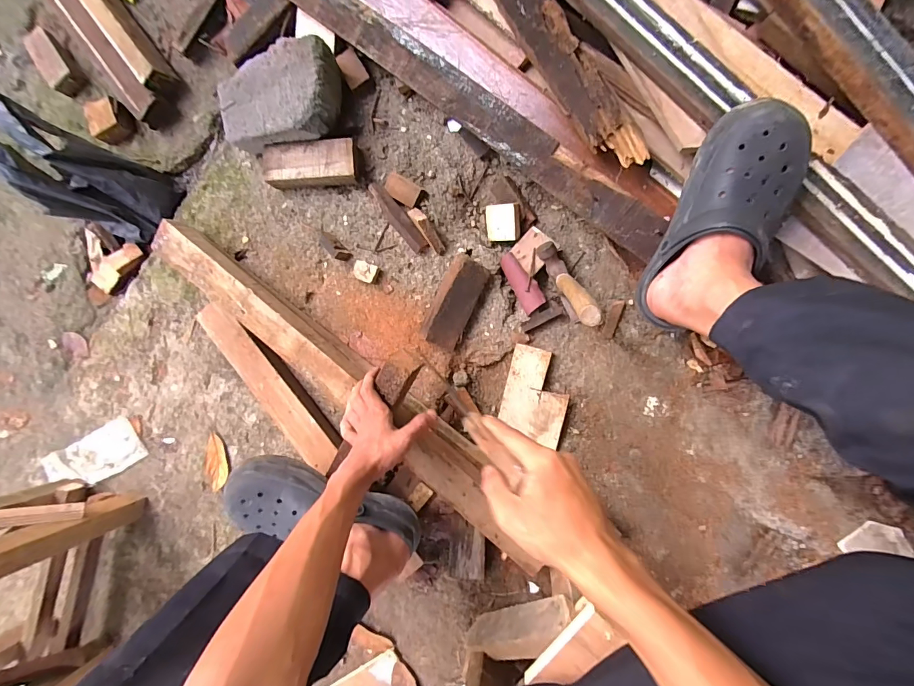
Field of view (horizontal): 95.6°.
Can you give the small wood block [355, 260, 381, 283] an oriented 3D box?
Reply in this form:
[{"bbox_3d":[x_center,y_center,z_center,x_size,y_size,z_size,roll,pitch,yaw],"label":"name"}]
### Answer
[{"bbox_3d":[-0.155,-0.120,0.703,0.040,0.021,0.031,24,95,8],"label":"small wood block"}]

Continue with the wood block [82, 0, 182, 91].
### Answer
[{"bbox_3d":[-0.690,-0.668,0.774,0.054,0.061,0.517,-39,85,8],"label":"wood block"}]

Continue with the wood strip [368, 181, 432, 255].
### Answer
[{"bbox_3d":[-0.100,-0.212,0.696,0.030,0.020,0.145,-39,85,8],"label":"wood strip"}]

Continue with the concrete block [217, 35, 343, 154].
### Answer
[{"bbox_3d":[-0.292,-0.395,0.671,0.208,0.070,0.127,-8,90,9],"label":"concrete block"}]

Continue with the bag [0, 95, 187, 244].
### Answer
[{"bbox_3d":[-0.637,-0.274,0.712,0.161,0.190,0.147,20,94,8],"label":"bag"}]

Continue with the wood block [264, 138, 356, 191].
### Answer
[{"bbox_3d":[-0.246,-0.303,0.709,0.154,0.046,0.070,-3,91,9],"label":"wood block"}]

